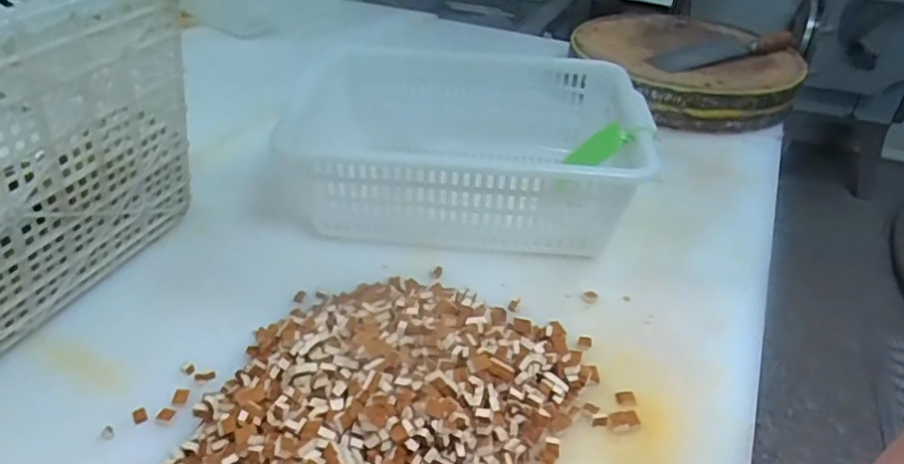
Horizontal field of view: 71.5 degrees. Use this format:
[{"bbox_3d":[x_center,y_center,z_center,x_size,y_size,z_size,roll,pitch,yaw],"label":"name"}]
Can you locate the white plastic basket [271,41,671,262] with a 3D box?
[{"bbox_3d":[-0.016,-0.107,0.799,0.465,0.169,0.282,6,35,5],"label":"white plastic basket"}]

